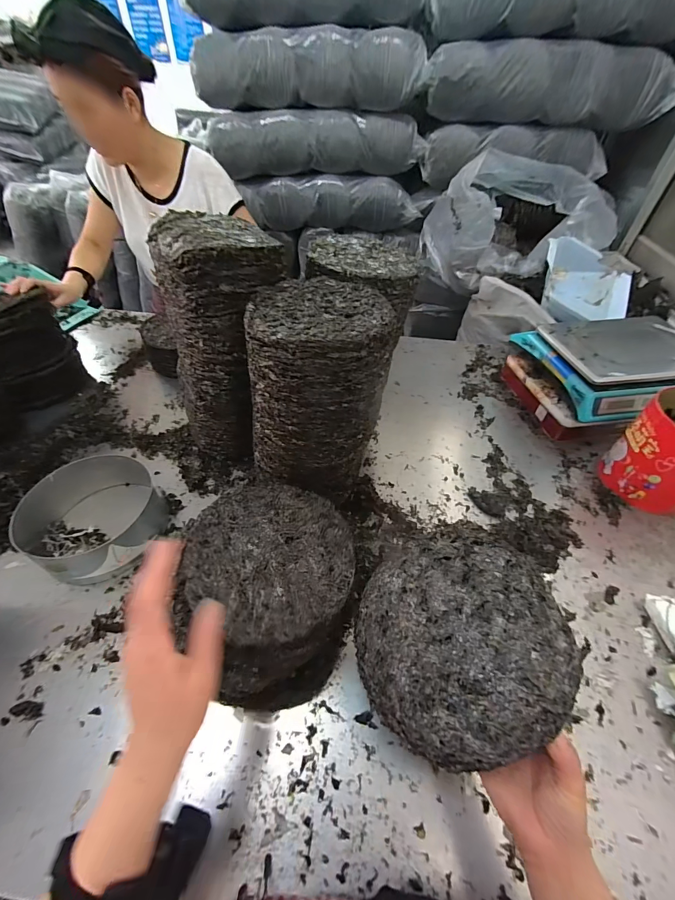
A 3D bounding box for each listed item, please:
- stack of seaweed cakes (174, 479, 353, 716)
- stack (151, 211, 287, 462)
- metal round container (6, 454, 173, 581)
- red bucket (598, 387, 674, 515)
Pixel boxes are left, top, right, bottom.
[{"bbox_3d":[-0.082,0.194,0.467,0.193,0.183,0.219,-3,48,-5],"label":"stack of seaweed cakes"},{"bbox_3d":[-0.199,-0.167,0.640,0.189,0.416,0.185,21,50,16],"label":"stack"},{"bbox_3d":[-0.418,0.110,0.597,0.195,0.089,0.195,1,48,-1],"label":"metal round container"},{"bbox_3d":[0.644,0.006,0.671,0.177,0.180,0.157,-31,56,-27],"label":"red bucket"}]

